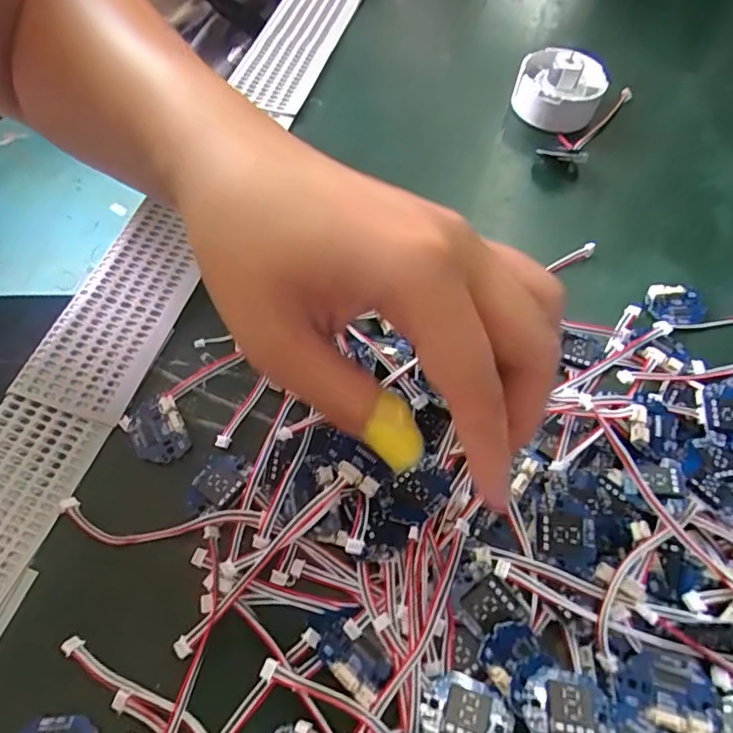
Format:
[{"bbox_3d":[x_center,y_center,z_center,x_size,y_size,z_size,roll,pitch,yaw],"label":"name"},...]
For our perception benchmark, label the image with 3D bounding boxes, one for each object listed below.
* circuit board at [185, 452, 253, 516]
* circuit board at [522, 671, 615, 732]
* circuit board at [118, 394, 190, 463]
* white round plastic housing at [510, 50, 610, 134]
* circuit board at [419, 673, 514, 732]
[{"bbox_3d":[-0.062,0.049,0.226,0.021,0.004,0.029,33,63,12],"label":"circuit board"},{"bbox_3d":[0.066,0.111,0.177,0.027,0.004,0.020,6,61,-2],"label":"circuit board"},{"bbox_3d":[-0.091,0.027,0.237,0.023,0.007,0.031,-34,69,-21],"label":"circuit board"},{"bbox_3d":[0.123,-0.175,0.350,0.054,0.034,0.047,19,61,5],"label":"white round plastic housing"},{"bbox_3d":[0.033,0.115,0.181,0.029,0.009,0.020,18,61,4],"label":"circuit board"}]

